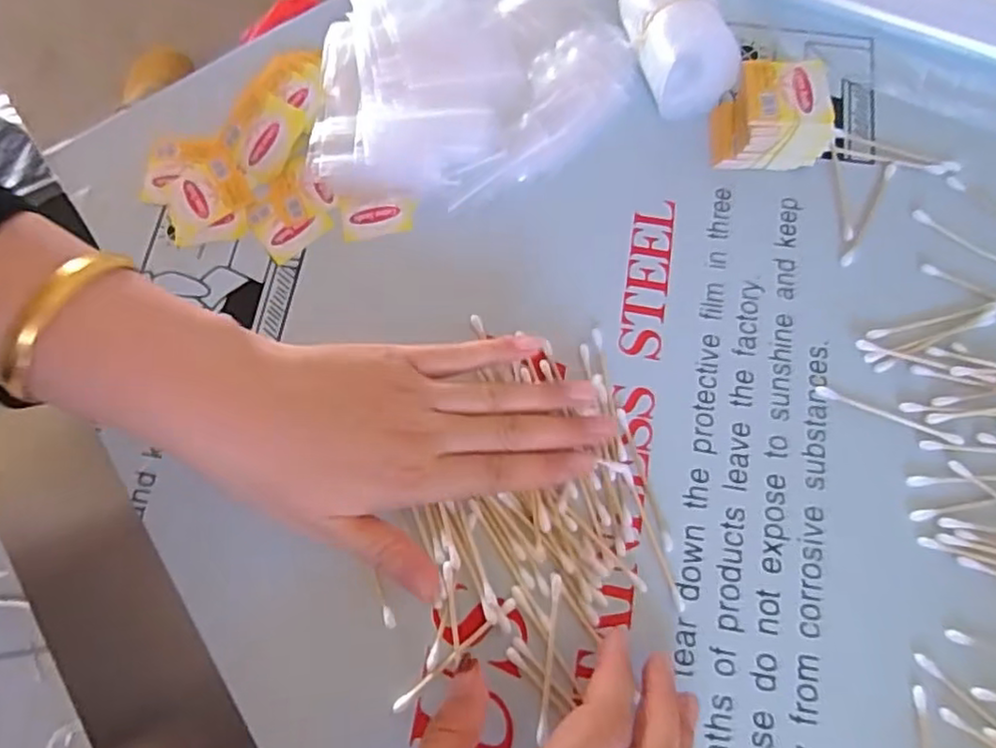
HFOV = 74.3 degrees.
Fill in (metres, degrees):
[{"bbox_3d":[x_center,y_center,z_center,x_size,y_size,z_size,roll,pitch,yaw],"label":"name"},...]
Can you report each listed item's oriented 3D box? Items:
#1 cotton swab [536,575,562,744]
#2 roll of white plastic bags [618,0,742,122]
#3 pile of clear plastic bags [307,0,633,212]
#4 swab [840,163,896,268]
[{"bbox_3d":[0.023,0.128,0.299,0.005,0.004,0.070,6,72,3],"label":"cotton swab"},{"bbox_3d":[0.103,-0.198,0.377,0.048,0.042,0.083,-14,72,-3],"label":"roll of white plastic bags"},{"bbox_3d":[-0.015,-0.181,0.390,0.185,0.024,0.162,-6,72,-1],"label":"pile of clear plastic bags"},{"bbox_3d":[0.206,-0.089,0.364,0.006,0.004,0.073,30,75,10],"label":"swab"}]

